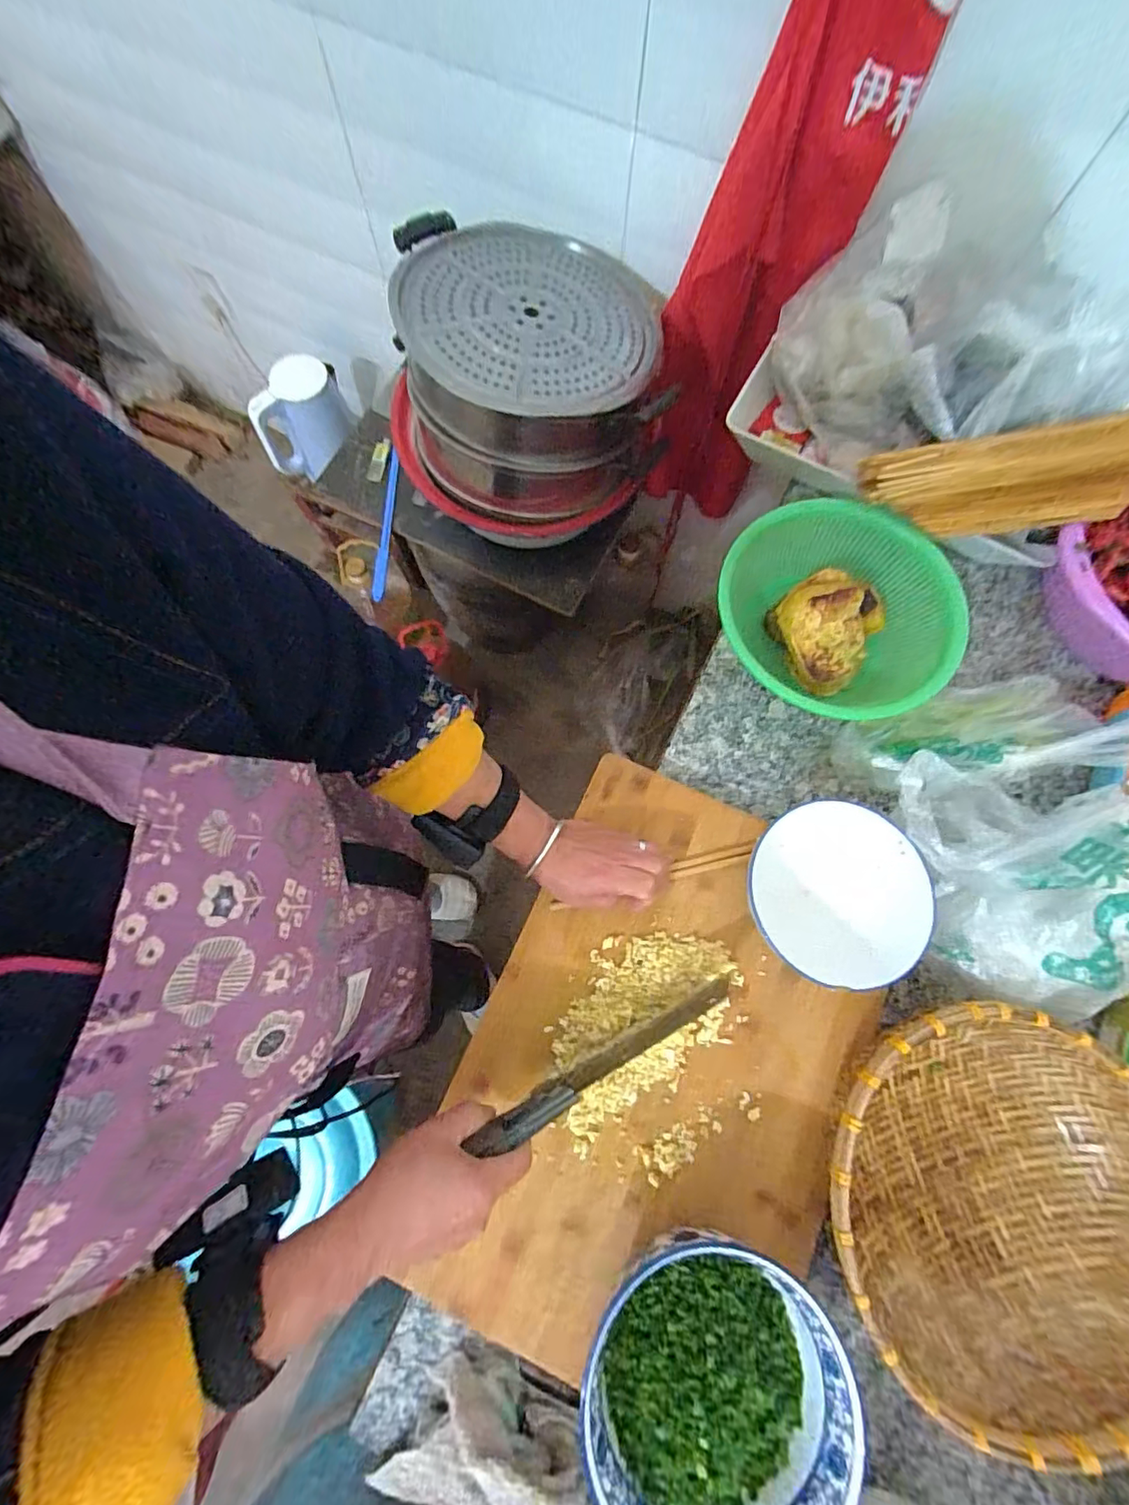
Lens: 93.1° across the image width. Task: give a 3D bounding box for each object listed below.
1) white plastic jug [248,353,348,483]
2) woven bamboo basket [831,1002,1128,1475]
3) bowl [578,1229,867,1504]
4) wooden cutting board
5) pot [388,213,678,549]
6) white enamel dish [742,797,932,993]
[{"bbox_3d":[-0.479,-0.622,1.002,0.165,0.159,0.131,17,74,6],"label":"white plastic jug"},{"bbox_3d":[0.330,0.340,0.421,0.261,0.094,0.260,0,73,1],"label":"woven bamboo basket"},{"bbox_3d":[0.100,0.431,0.378,0.171,0.081,0.176,0,73,1],"label":"bowl"},{"bbox_3d":[0.087,0.262,0.457,0.300,0.028,0.452,24,75,8],"label":"wooden cutting board"},{"bbox_3d":[-0.061,-0.500,0.725,0.344,0.231,0.309,-12,73,-2],"label":"pot"},{"bbox_3d":[0.231,0.122,0.469,0.148,0.071,0.142,0,73,1],"label":"white enamel dish"}]

